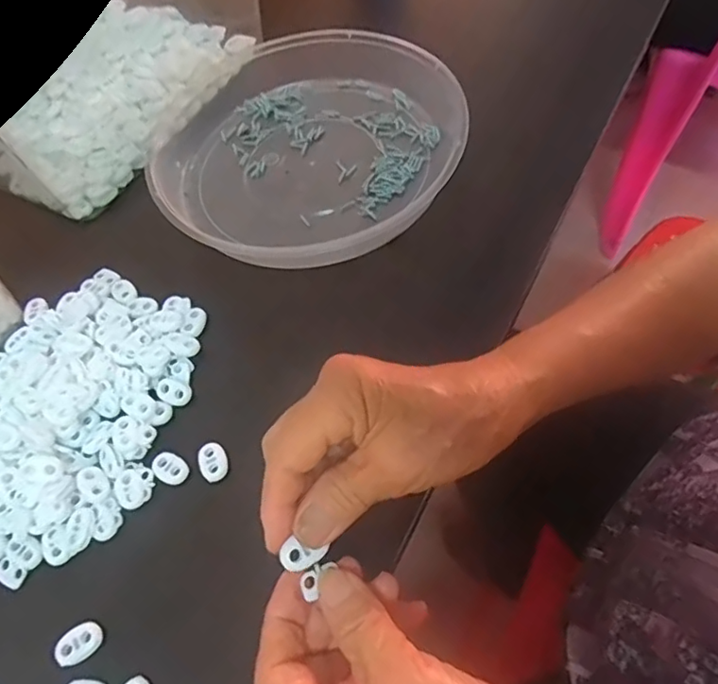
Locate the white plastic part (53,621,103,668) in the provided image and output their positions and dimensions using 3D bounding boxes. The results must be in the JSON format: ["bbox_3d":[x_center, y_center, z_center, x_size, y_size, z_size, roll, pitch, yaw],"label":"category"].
[{"bbox_3d":[-0.138,0.149,0.276,0.021,0.009,0.016,-39,62,-16],"label":"white plastic part"}]

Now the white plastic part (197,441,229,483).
[{"bbox_3d":[-0.083,0.068,0.316,0.015,0.004,0.022,-24,59,-8],"label":"white plastic part"}]

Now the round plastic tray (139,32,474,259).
[{"bbox_3d":[-0.042,-0.158,0.432,0.239,0.038,0.230,9,62,13],"label":"round plastic tray"}]

